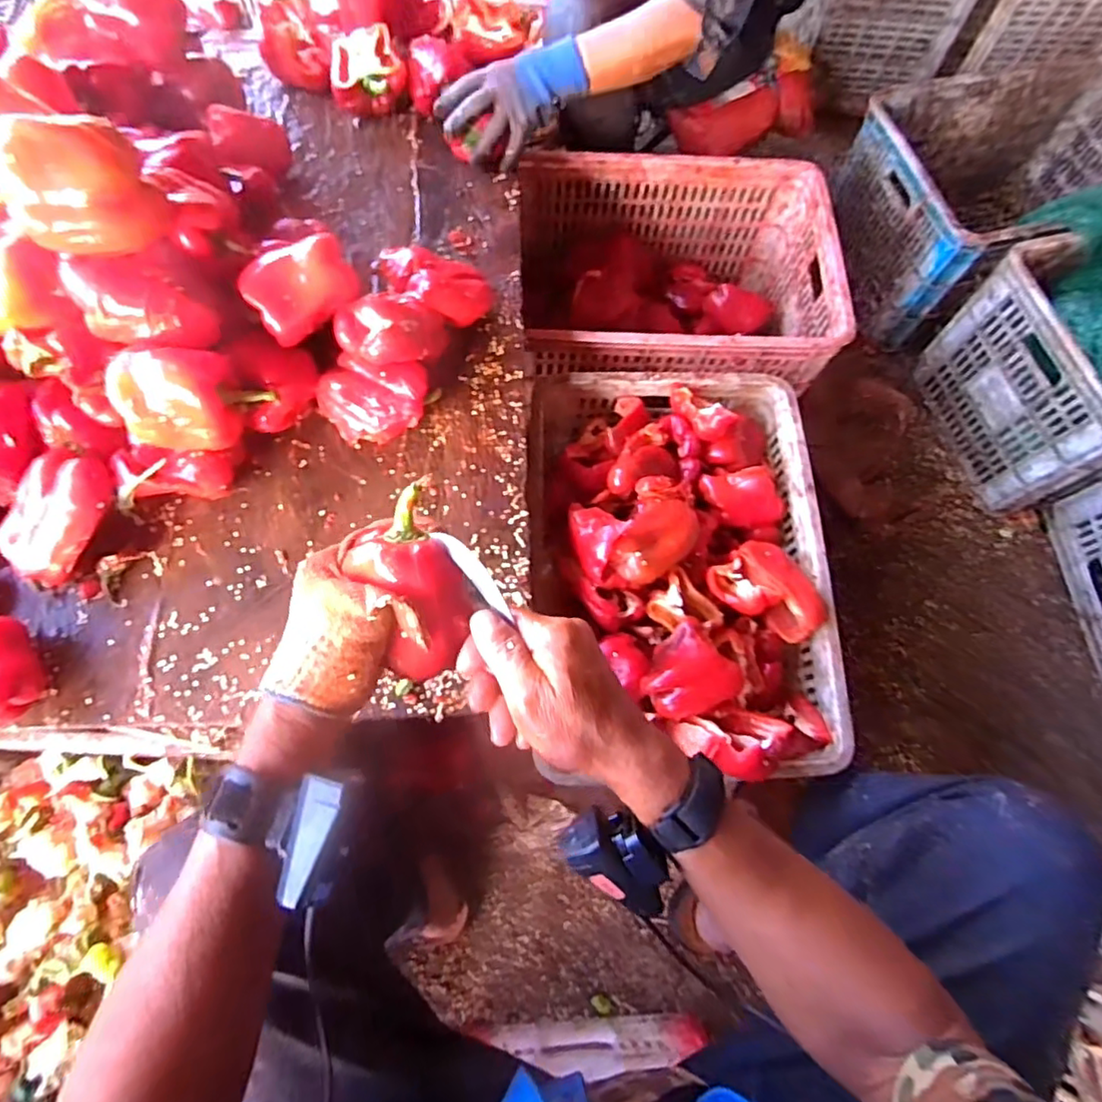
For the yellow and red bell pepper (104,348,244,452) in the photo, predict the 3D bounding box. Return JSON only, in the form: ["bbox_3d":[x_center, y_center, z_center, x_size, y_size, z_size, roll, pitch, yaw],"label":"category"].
[{"bbox_3d":[-0.338,-0.138,0.551,0.097,0.069,0.070,-6,71,-5],"label":"yellow and red bell pepper"}]

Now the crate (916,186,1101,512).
[{"bbox_3d":[0.976,-0.366,1.004,0.544,0.323,0.410,-15,72,-8],"label":"crate"}]

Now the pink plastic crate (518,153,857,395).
[{"bbox_3d":[0.182,-0.415,1.007,0.482,0.235,0.353,-1,70,-3],"label":"pink plastic crate"}]

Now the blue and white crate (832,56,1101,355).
[{"bbox_3d":[0.841,-0.648,1.163,0.522,0.280,0.376,-16,72,-8],"label":"blue and white crate"}]

